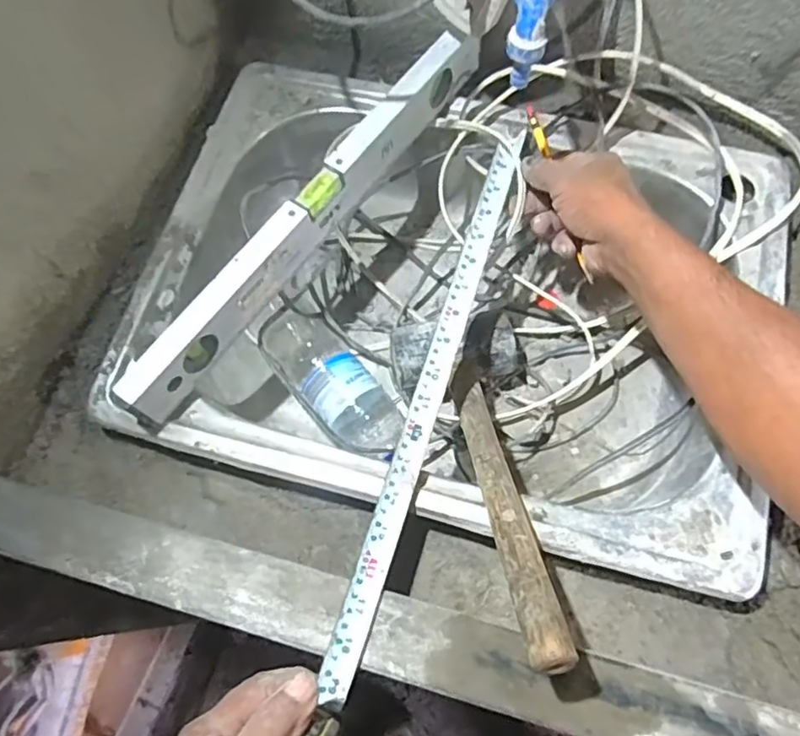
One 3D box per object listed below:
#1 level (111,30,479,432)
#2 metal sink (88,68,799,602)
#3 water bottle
[{"bbox_3d":[-0.071,-0.132,0.517,0.024,0.060,0.435,35,74,13],"label":"level"},{"bbox_3d":[0.056,-0.082,0.570,0.532,0.174,0.453,14,70,6],"label":"metal sink"},{"bbox_3d":[-0.067,0.007,0.585,0.068,0.059,0.180,-38,73,-12],"label":"water bottle"}]

